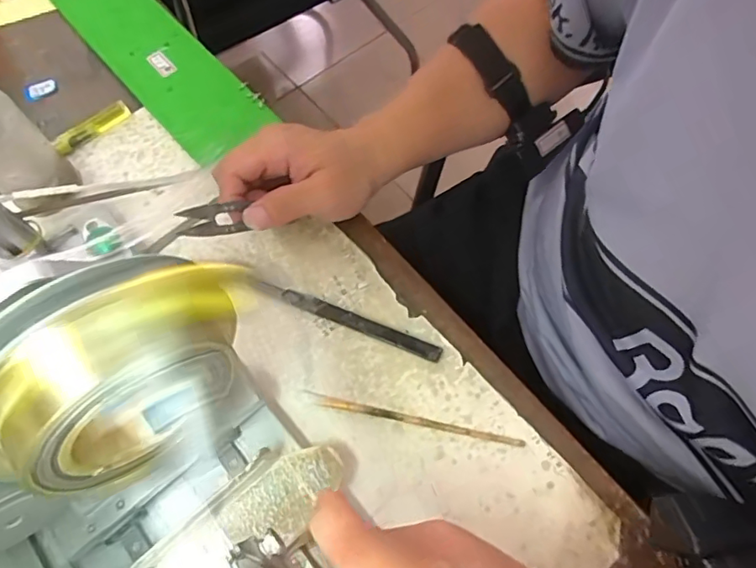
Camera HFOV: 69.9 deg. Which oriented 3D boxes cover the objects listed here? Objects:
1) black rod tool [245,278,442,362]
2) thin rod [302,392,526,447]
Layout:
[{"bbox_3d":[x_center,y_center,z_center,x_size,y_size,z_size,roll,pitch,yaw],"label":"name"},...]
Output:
[{"bbox_3d":[-0.027,0.022,0.404,0.155,0.009,0.015,21,68,13],"label":"black rod tool"},{"bbox_3d":[0.023,0.093,0.372,0.149,0.008,0.008,10,66,8],"label":"thin rod"}]

